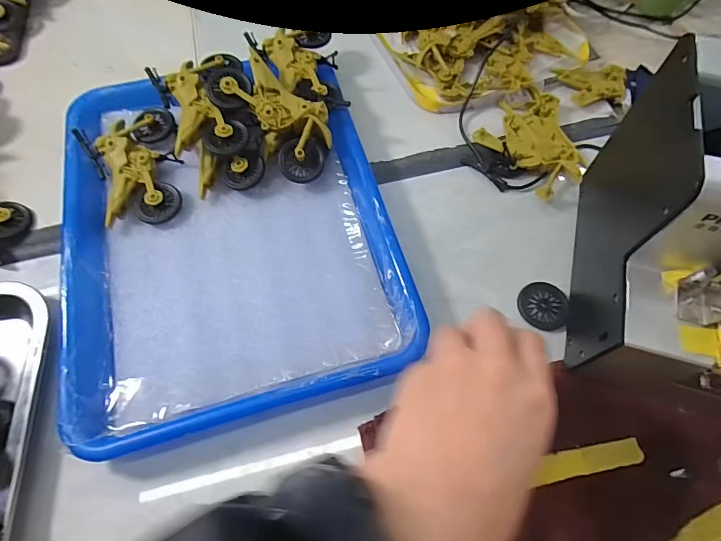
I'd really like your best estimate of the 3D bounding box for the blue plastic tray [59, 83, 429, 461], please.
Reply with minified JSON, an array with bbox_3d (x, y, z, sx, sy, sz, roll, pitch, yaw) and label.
[{"bbox_3d":[-0.109,-0.046,0.345,0.243,0.032,0.321,-15,65,-6],"label":"blue plastic tray"}]

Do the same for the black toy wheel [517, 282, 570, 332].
[{"bbox_3d":[0.141,0.027,0.320,0.035,0.005,0.039,1,65,0],"label":"black toy wheel"}]

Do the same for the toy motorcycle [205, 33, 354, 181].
[{"bbox_3d":[-0.065,-0.142,0.357,0.121,0.031,0.075,46,72,-2],"label":"toy motorcycle"}]

